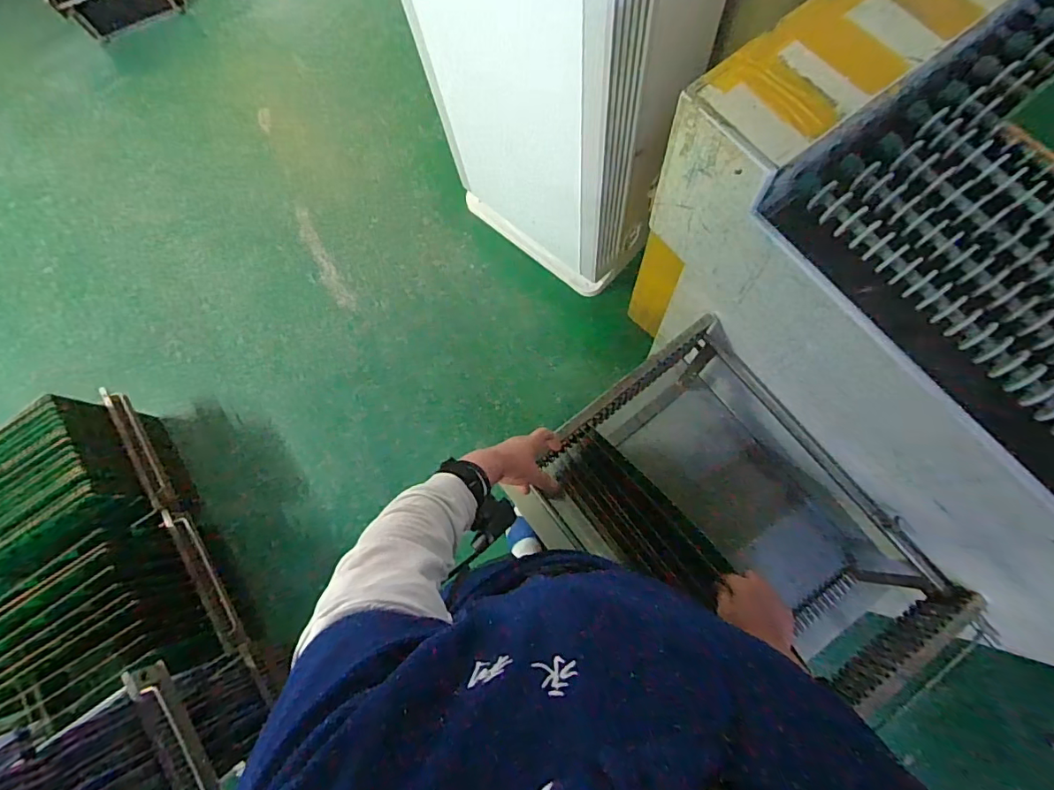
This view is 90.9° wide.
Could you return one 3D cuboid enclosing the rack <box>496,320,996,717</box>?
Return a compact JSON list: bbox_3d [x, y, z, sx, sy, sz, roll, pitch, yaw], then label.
[{"bbox_3d":[0.335,0.235,0.910,0.385,0.321,0.565,-36,76,-9],"label":"rack"}]

